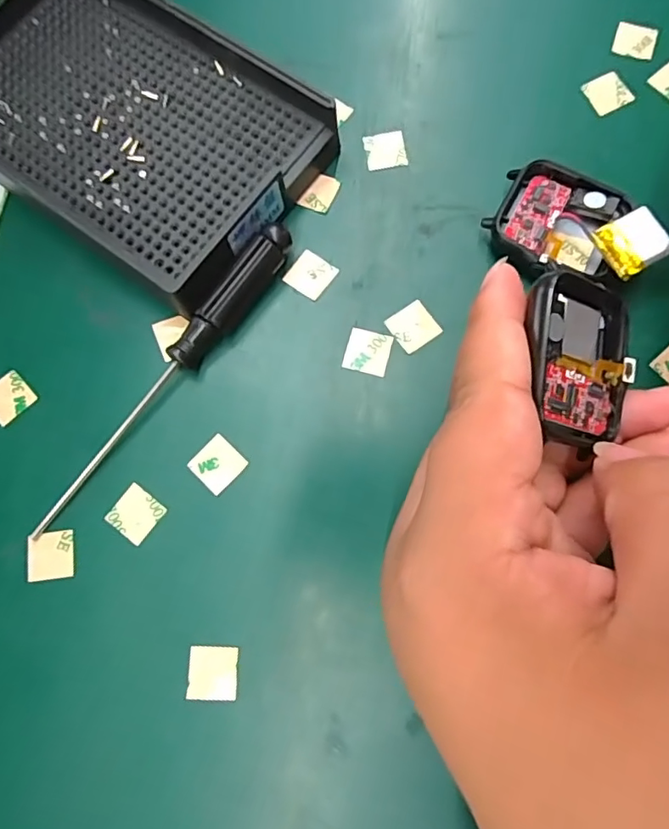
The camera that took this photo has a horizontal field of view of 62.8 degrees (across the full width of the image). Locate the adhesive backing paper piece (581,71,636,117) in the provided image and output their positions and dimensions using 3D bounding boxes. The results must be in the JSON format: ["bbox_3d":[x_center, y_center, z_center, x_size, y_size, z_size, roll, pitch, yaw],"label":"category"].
[{"bbox_3d":[0.106,-0.125,0.212,0.015,0.004,0.016,-27,79,1],"label":"adhesive backing paper piece"}]

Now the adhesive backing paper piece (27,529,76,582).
[{"bbox_3d":[-0.094,0.047,0.182,0.015,0.004,0.015,-6,73,0],"label":"adhesive backing paper piece"}]

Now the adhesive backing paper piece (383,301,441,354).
[{"bbox_3d":[0.028,-0.031,0.194,0.015,0.004,0.015,-34,78,-5],"label":"adhesive backing paper piece"}]

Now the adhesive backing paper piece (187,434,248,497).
[{"bbox_3d":[-0.040,0.017,0.186,0.016,0.004,0.016,40,79,15],"label":"adhesive backing paper piece"}]

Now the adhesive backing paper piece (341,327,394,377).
[{"bbox_3d":[0.012,-0.022,0.193,0.015,0.004,0.015,15,80,6],"label":"adhesive backing paper piece"}]

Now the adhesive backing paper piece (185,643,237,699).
[{"bbox_3d":[-0.038,0.080,0.169,0.015,0.004,0.015,0,77,2],"label":"adhesive backing paper piece"}]

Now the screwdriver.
[{"bbox_3d":[-0.056,-0.012,0.185,0.013,0.015,0.128,37,81,9],"label":"screwdriver"}]

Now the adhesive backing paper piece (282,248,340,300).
[{"bbox_3d":[-0.009,-0.051,0.200,0.015,0.004,0.015,36,81,11],"label":"adhesive backing paper piece"}]

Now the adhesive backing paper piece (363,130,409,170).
[{"bbox_3d":[0.020,-0.102,0.209,0.015,0.004,0.015,-9,77,-1],"label":"adhesive backing paper piece"}]

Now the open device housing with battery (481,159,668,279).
[{"bbox_3d":[0.084,-0.064,0.191,0.055,0.017,0.038,31,80,8],"label":"open device housing with battery"}]

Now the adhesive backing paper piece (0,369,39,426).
[{"bbox_3d":[-0.116,-0.006,0.195,0.016,0.004,0.016,43,82,10],"label":"adhesive backing paper piece"}]

